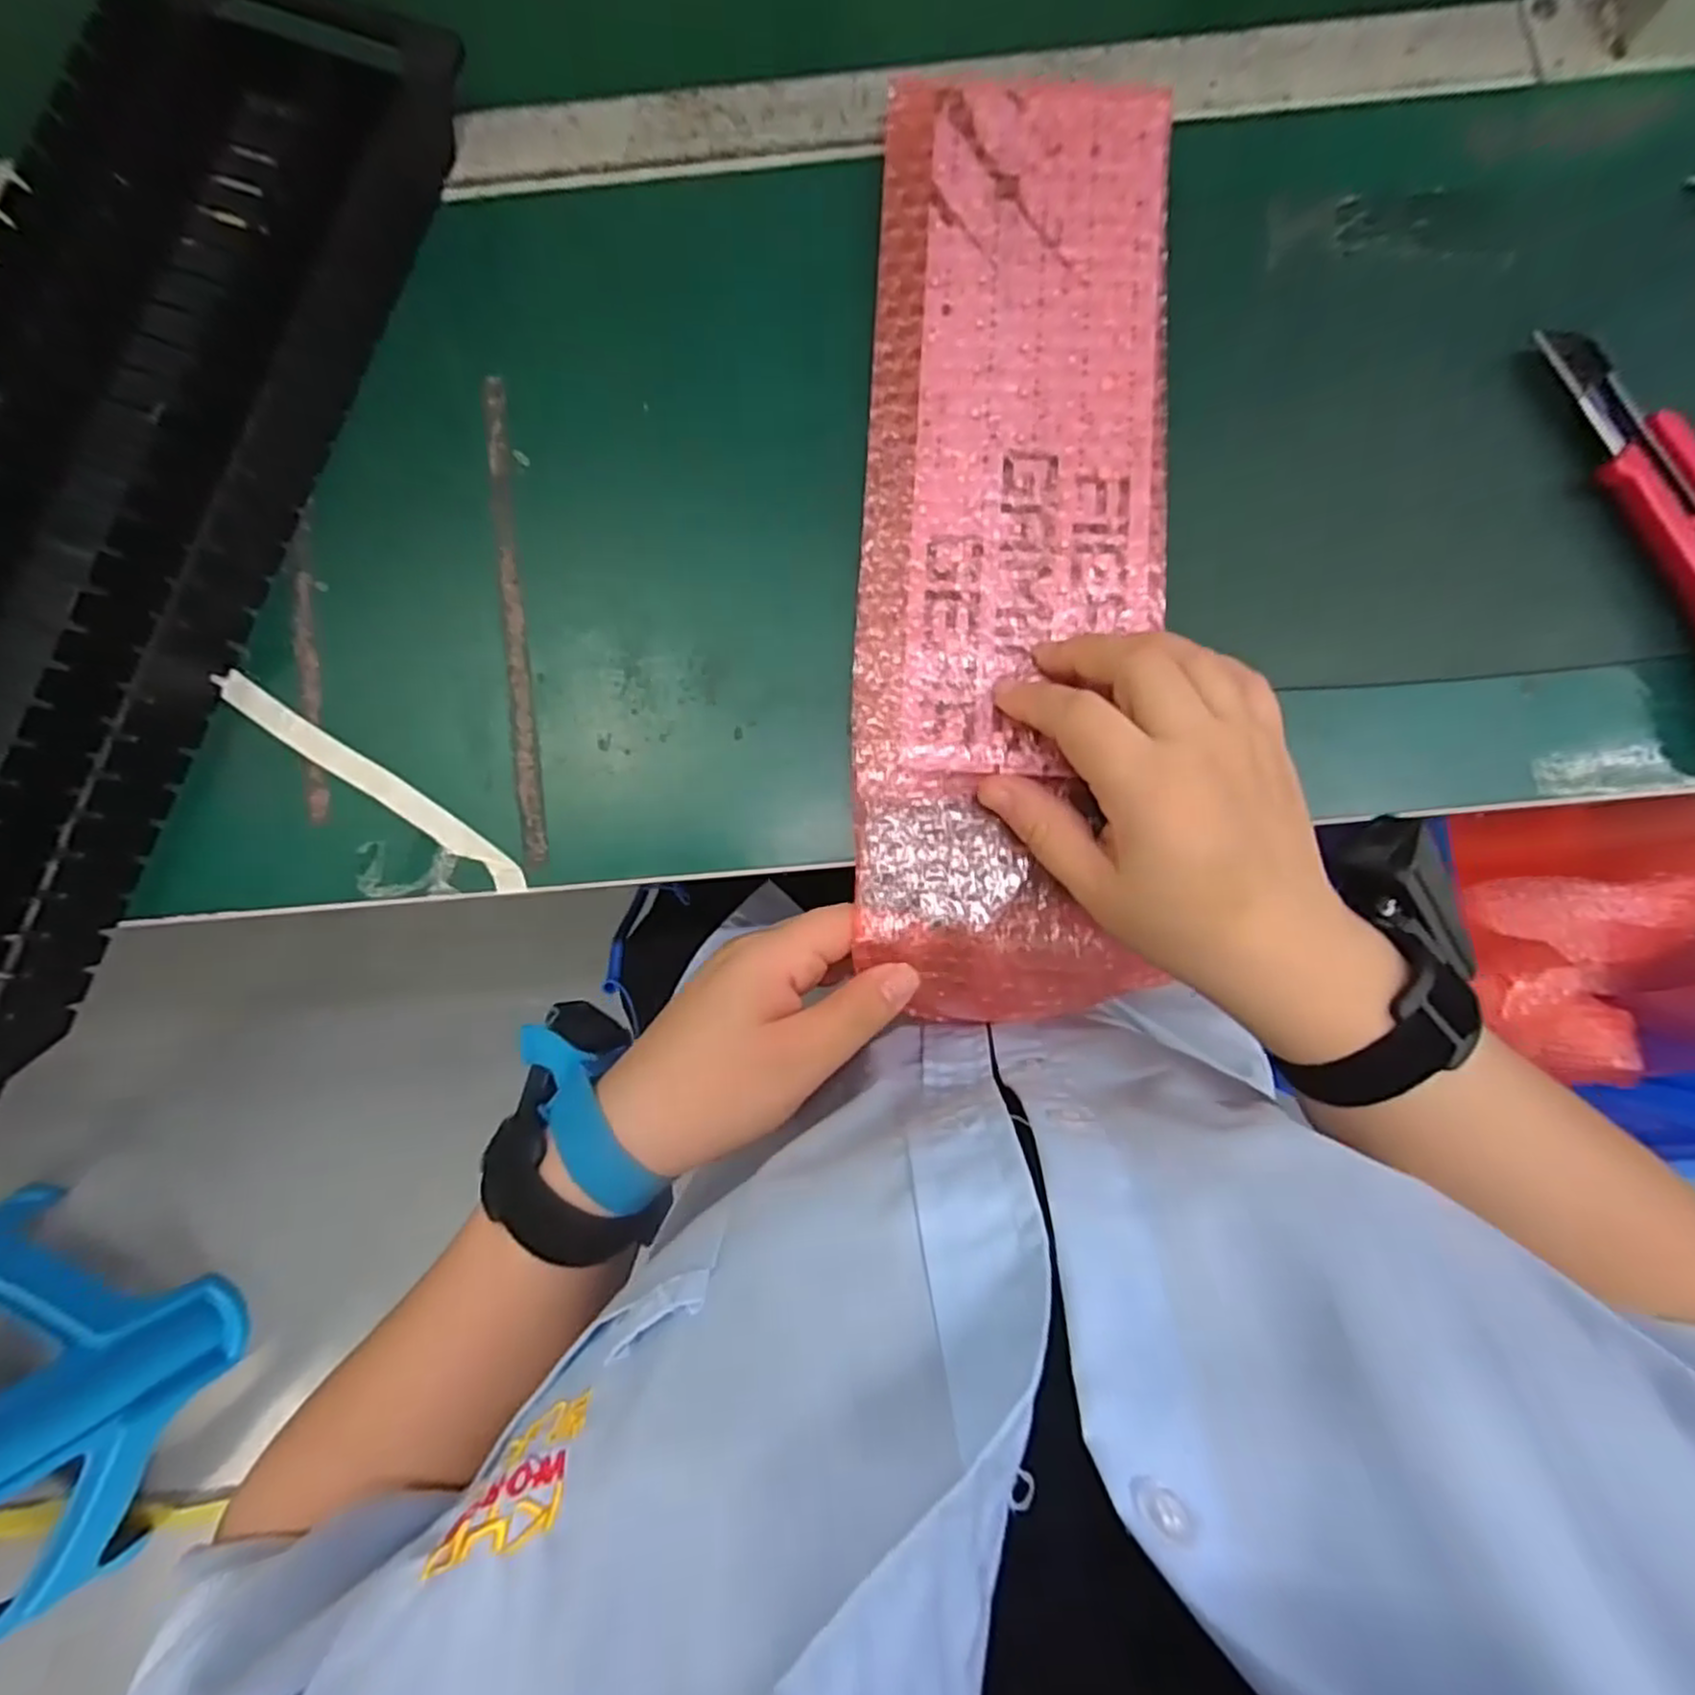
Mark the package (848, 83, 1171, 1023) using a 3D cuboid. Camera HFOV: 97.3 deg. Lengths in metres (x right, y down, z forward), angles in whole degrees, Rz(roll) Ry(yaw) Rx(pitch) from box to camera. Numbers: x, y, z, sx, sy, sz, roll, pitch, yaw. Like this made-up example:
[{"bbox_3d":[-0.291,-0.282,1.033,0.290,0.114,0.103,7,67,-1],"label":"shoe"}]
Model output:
[{"bbox_3d":[0.063,-0.119,0.301,0.121,0.029,0.368,5,87,2],"label":"package"}]

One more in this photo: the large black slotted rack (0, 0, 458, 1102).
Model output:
[{"bbox_3d":[-0.301,-0.131,0.302,0.145,0.053,0.462,21,86,2],"label":"large black slotted rack"}]

